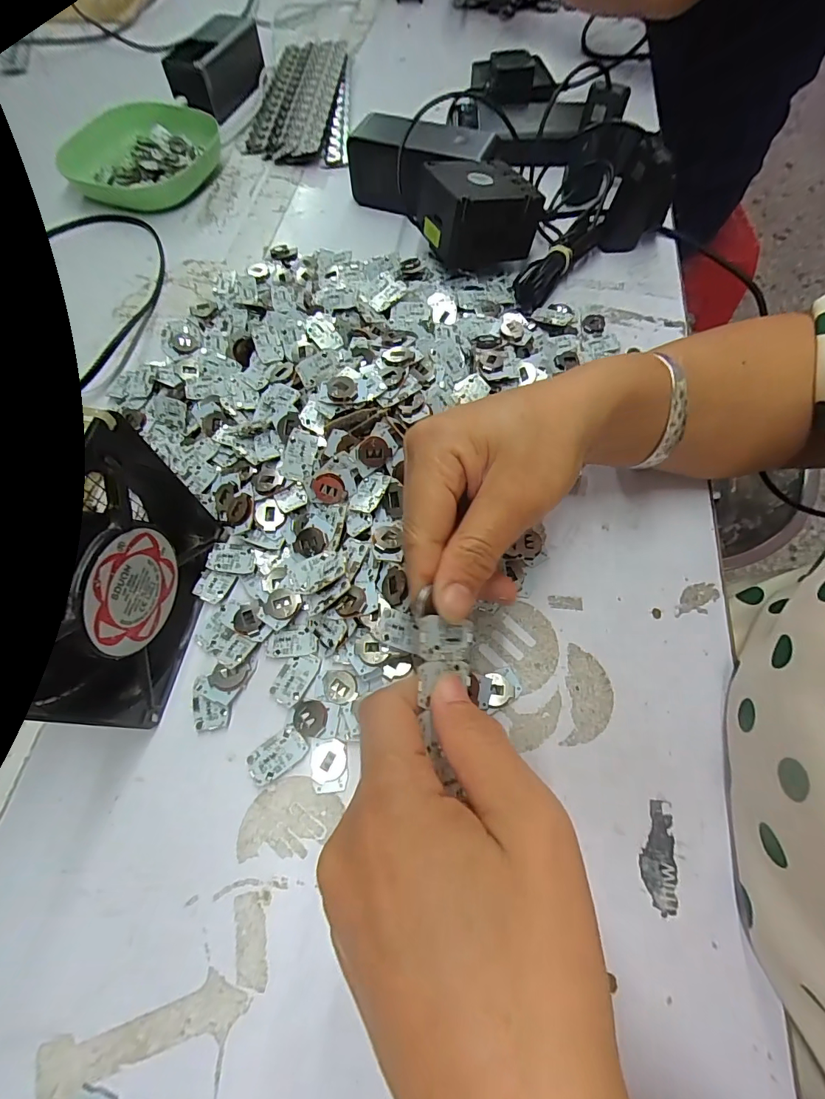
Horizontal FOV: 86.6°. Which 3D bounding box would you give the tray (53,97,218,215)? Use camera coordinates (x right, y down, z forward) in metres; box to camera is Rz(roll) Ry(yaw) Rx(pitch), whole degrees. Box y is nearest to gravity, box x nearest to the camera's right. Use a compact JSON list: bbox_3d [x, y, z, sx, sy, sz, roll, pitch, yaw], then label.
[{"bbox_3d":[-0.275,-0.412,0.456,0.124,0.032,0.150,20,67,10],"label":"tray"}]

